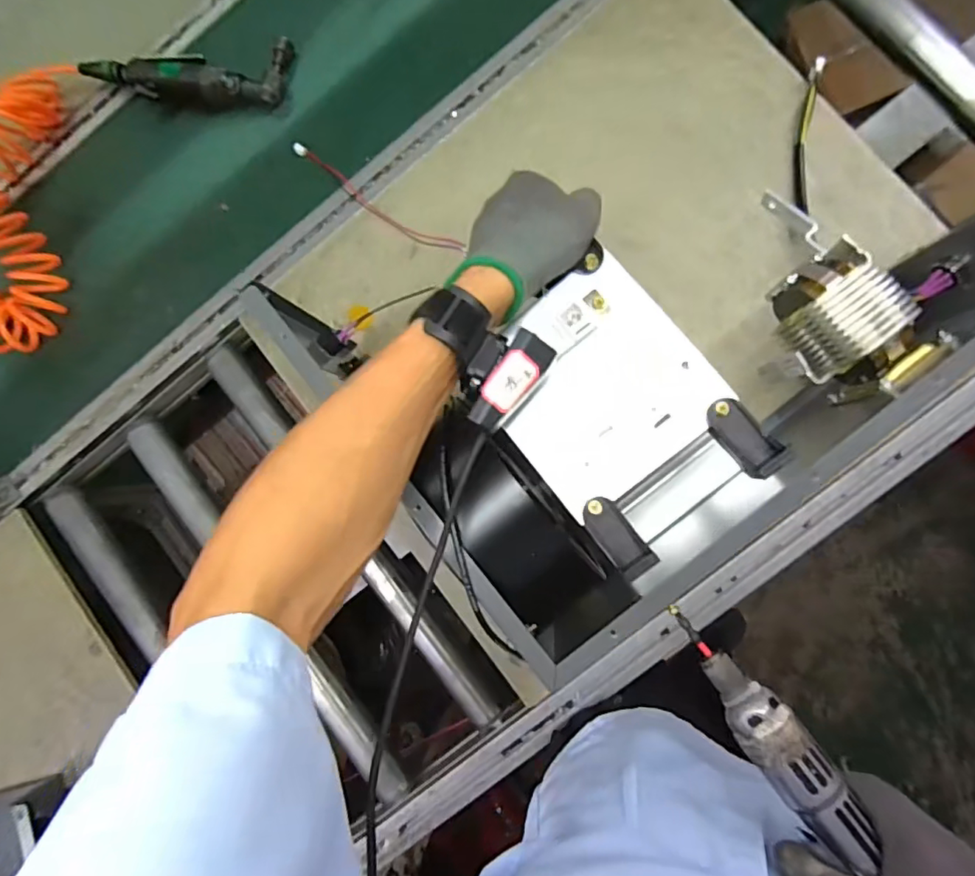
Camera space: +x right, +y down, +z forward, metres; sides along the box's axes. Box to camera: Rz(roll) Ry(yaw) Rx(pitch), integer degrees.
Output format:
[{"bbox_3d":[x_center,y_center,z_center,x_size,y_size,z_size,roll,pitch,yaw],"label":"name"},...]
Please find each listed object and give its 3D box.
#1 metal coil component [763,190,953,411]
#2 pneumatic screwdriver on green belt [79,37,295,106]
[{"bbox_3d":[0.305,-0.109,0.481,0.096,0.079,0.155,-24,84,6],"label":"metal coil component"},{"bbox_3d":[-0.391,-0.473,0.711,0.274,0.039,0.085,3,88,8],"label":"pneumatic screwdriver on green belt"}]

